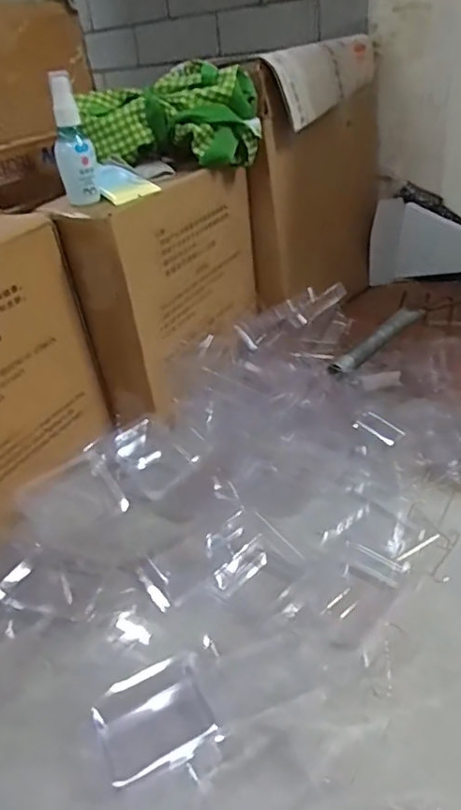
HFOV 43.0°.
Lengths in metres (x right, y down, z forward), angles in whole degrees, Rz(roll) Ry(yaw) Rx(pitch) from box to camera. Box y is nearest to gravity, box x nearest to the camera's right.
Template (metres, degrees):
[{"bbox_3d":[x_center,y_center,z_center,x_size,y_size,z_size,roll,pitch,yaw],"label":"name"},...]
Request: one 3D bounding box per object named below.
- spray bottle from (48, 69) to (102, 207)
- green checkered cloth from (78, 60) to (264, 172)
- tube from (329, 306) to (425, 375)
[{"bbox_3d":[-0.157,-0.259,0.579,0.038,0.117,0.032,-14,33,-9],"label":"spray bottle"},{"bbox_3d":[-0.075,-0.338,0.700,0.218,0.102,0.091,-5,32,5],"label":"green checkered cloth"},{"bbox_3d":[0.185,-0.083,0.732,0.024,0.016,0.194,22,43,39],"label":"tube"}]

